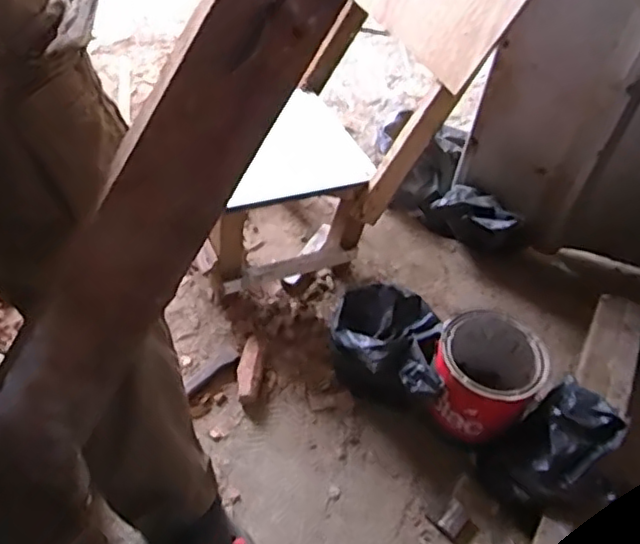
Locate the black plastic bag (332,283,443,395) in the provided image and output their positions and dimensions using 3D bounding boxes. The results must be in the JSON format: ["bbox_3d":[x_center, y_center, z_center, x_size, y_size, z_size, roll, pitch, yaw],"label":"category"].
[{"bbox_3d":[0.098,0.115,0.965,0.155,0.107,0.172,11,49,3],"label":"black plastic bag"}]

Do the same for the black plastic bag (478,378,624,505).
[{"bbox_3d":[0.327,0.255,0.889,0.169,0.145,0.130,-23,55,-24],"label":"black plastic bag"}]

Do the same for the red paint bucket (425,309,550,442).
[{"bbox_3d":[0.239,0.168,0.946,0.150,0.154,0.157,3,49,-4],"label":"red paint bucket"}]

